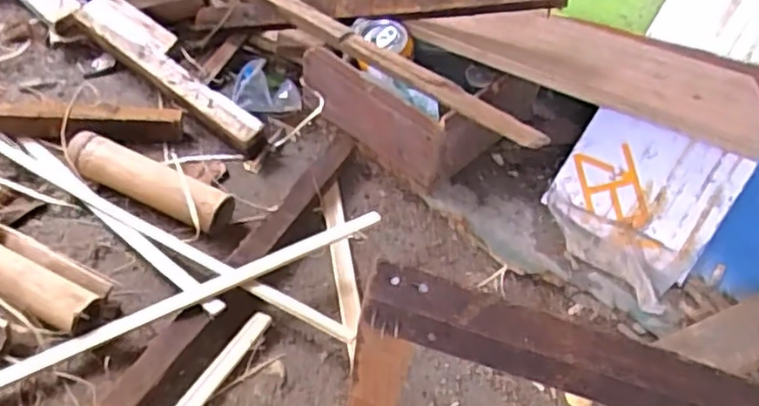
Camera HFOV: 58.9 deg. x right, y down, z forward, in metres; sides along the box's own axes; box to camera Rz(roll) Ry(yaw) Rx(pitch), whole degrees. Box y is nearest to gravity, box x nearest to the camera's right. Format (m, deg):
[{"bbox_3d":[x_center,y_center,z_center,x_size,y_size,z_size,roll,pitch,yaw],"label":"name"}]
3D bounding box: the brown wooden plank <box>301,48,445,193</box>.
[{"bbox_3d":[-0.016,-0.100,0.775,0.200,0.101,0.018,31,51,20],"label":"brown wooden plank"}]

